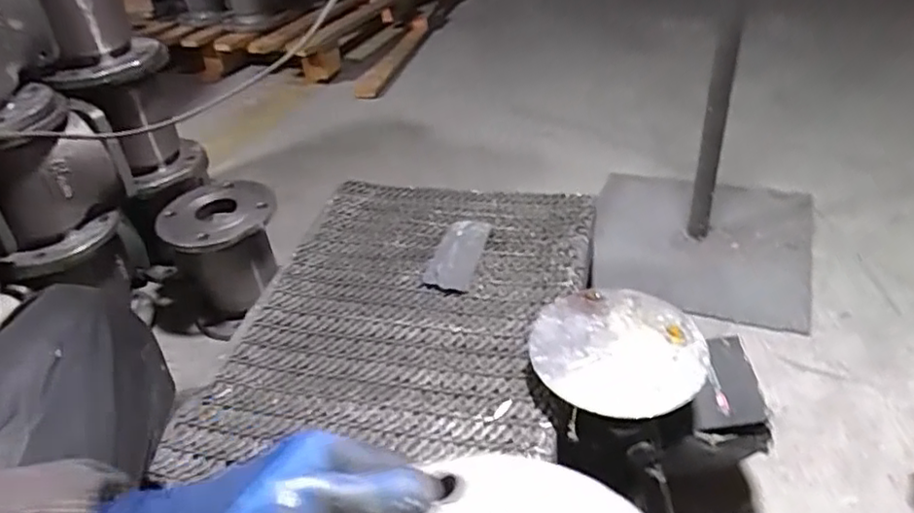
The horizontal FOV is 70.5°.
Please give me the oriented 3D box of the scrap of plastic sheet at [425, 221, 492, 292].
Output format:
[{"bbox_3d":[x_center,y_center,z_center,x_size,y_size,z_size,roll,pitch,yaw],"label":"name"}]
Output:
[{"bbox_3d":[0.000,-0.004,0.842,0.061,0.014,0.130,7,39,17],"label":"scrap of plastic sheet"}]

